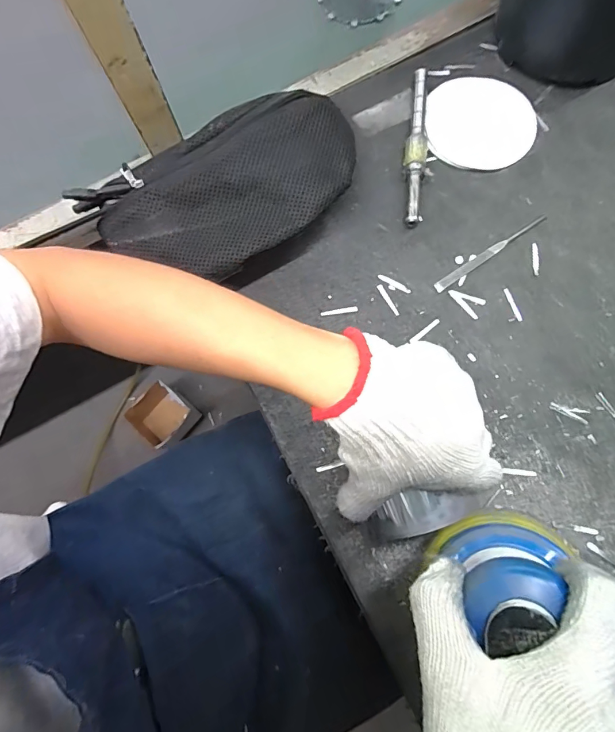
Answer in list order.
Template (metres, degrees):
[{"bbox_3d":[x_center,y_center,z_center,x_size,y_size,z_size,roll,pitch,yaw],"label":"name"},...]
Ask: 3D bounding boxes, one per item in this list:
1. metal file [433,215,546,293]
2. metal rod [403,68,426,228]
[{"bbox_3d":[0.187,-0.117,0.426,0.139,0.004,0.011,-34,77,-5],"label":"metal file"},{"bbox_3d":[0.116,-0.238,0.452,0.023,0.022,0.189,5,77,4],"label":"metal rod"}]

